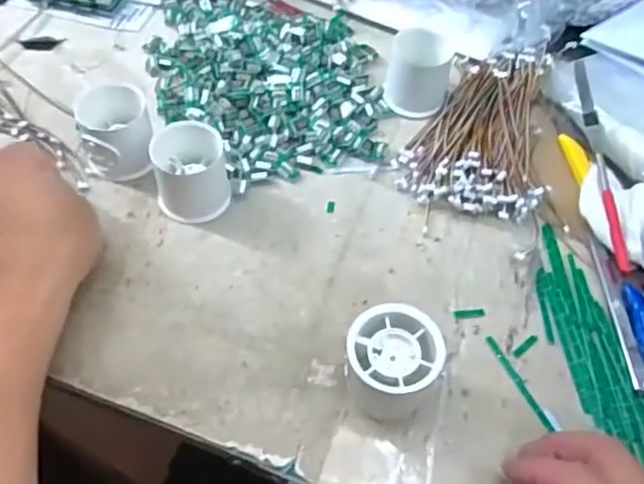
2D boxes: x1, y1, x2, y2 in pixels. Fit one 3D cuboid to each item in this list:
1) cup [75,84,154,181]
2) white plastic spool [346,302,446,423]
[{"bbox_3d":[-0.154,-0.079,0.476,0.050,0.052,0.055,2,57,-3],"label":"cup"},{"bbox_3d":[0.045,0.074,0.384,0.059,0.053,0.052,6,56,1],"label":"white plastic spool"}]

